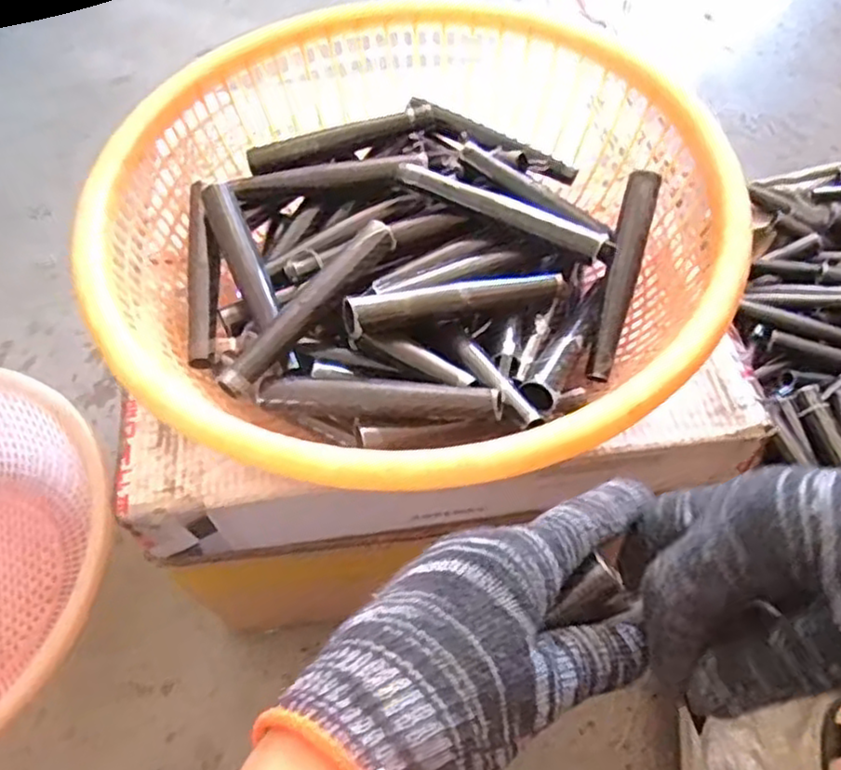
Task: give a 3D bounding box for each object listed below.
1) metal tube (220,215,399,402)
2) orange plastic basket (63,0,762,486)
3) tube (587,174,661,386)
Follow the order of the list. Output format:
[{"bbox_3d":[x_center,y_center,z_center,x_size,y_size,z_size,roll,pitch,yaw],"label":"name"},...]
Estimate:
[{"bbox_3d":[-0.071,-0.053,0.460,0.023,0.021,0.157,32,65,20],"label":"metal tube"},{"bbox_3d":[-0.012,-0.105,0.484,0.382,0.107,0.386,-1,59,2],"label":"orange plastic basket"},{"bbox_3d":[0.137,-0.075,0.485,0.019,0.014,0.148,14,83,9],"label":"tube"}]

